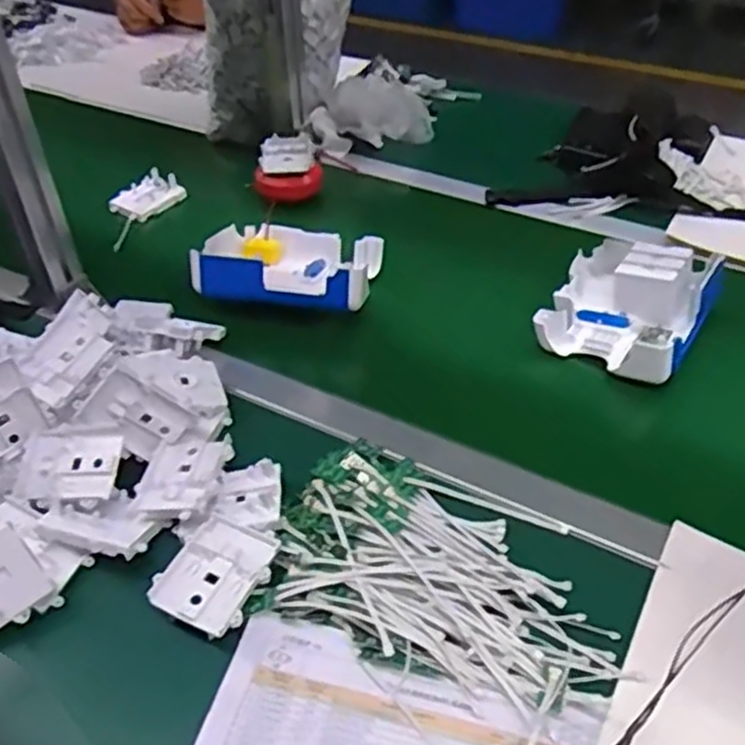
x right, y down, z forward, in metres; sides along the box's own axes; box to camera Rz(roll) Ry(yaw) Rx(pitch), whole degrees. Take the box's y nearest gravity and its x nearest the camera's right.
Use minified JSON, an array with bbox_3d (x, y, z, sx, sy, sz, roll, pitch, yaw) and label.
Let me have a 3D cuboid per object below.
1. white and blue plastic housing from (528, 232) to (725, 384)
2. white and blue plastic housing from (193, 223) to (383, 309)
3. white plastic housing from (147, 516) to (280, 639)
[{"bbox_3d":[0.265,-0.071,0.770,0.151,0.070,0.171,22,48,23],"label":"white and blue plastic housing"},{"bbox_3d":[-0.092,-0.127,0.830,0.192,0.066,0.144,5,43,8],"label":"white and blue plastic housing"},{"bbox_3d":[-0.114,0.148,0.548,0.066,0.019,0.086,17,46,18],"label":"white plastic housing"}]

